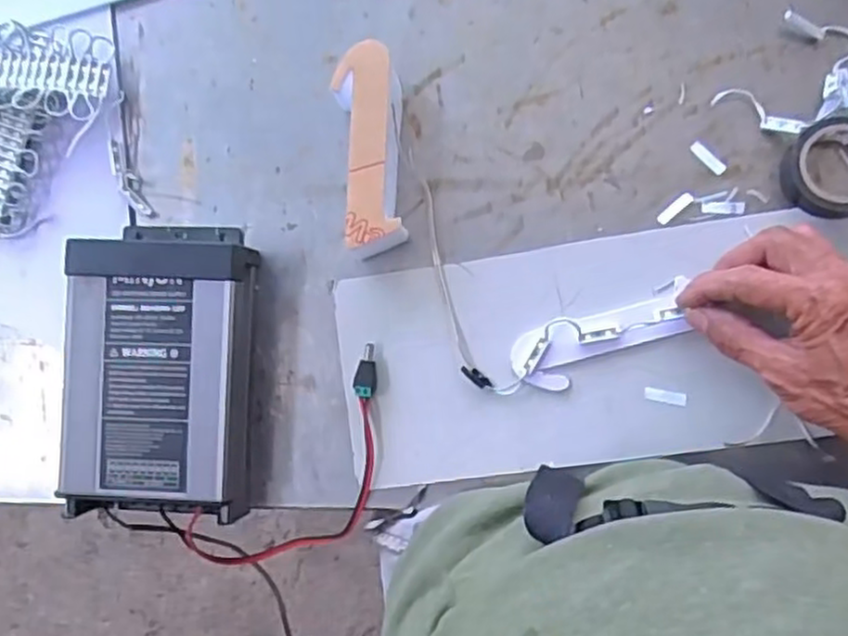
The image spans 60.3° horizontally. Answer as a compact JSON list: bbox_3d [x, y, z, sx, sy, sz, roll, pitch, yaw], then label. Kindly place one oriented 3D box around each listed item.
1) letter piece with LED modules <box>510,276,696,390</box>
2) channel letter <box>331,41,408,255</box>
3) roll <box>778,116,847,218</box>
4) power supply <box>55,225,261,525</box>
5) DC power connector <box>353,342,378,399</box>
[{"bbox_3d":[0.110,0.013,0.452,0.110,0.014,0.039,-20,84,8],"label":"letter piece with LED modules"},{"bbox_3d":[-0.032,-0.105,0.466,0.037,0.043,0.125,-6,86,8],"label":"channel letter"},{"bbox_3d":[0.249,-0.090,0.435,0.058,0.023,0.057,0,87,8],"label":"roll"},{"bbox_3d":[-0.170,0.031,0.476,0.108,0.052,0.185,2,87,8],"label":"power supply"},{"bbox_3d":[-0.037,0.034,0.474,0.012,0.012,0.035,10,89,9],"label":"DC power connector"}]

